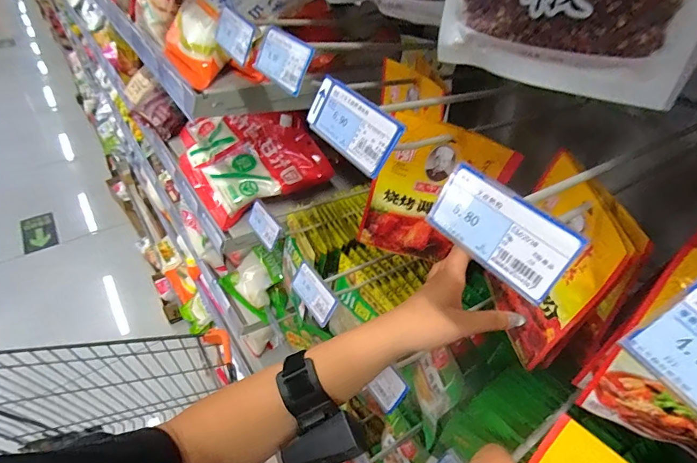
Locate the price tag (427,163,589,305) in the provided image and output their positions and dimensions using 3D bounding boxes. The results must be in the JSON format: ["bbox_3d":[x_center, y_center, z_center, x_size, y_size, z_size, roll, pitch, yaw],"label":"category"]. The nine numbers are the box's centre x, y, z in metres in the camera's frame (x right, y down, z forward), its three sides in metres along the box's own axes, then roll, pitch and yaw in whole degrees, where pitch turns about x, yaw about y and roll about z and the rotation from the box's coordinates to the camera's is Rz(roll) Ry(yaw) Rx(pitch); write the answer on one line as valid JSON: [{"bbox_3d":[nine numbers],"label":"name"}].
[{"bbox_3d":[0.080,-0.001,0.216,0.004,0.040,0.078,-1,35,-46],"label":"price tag"}]

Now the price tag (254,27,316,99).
[{"bbox_3d":[-0.060,-0.153,0.356,0.006,0.041,0.082,4,30,-45],"label":"price tag"}]

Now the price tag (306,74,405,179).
[{"bbox_3d":[0.001,-0.079,0.296,0.005,0.041,0.093,5,32,-46],"label":"price tag"}]

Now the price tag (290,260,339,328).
[{"bbox_3d":[-0.045,0.078,0.510,0.008,0.043,0.079,6,33,-48],"label":"price tag"}]

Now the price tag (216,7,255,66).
[{"bbox_3d":[-0.123,-0.209,0.430,0.007,0.043,0.070,-12,46,-44],"label":"price tag"}]

